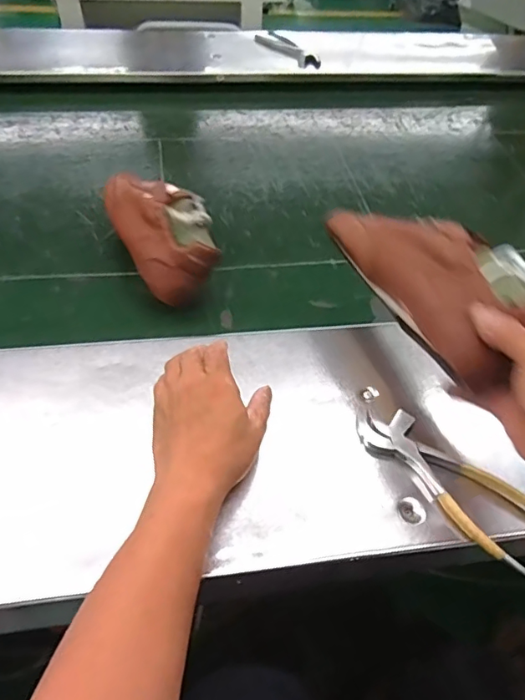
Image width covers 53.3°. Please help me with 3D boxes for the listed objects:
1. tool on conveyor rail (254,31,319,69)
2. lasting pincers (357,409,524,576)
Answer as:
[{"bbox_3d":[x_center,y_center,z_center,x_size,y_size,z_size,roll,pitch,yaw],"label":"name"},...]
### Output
[{"bbox_3d":[0.053,-0.640,1.114,0.054,0.018,0.177,-25,55,-25],"label":"tool on conveyor rail"},{"bbox_3d":[0.159,0.114,0.453,0.186,0.022,0.061,36,55,24],"label":"lasting pincers"}]

